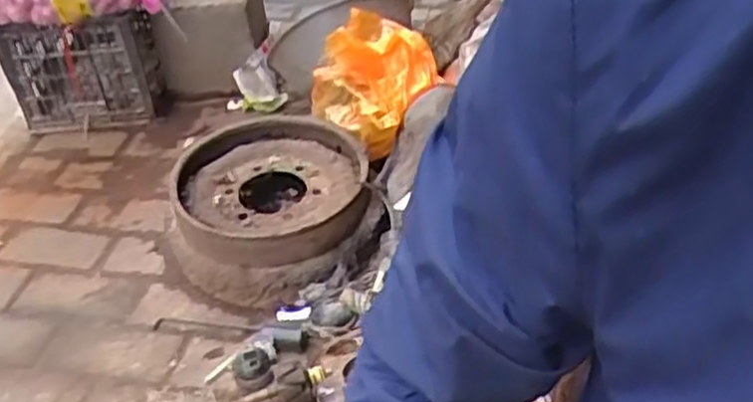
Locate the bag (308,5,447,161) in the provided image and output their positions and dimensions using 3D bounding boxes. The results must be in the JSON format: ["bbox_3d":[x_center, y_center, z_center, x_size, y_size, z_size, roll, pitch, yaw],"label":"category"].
[{"bbox_3d":[-0.001,-0.253,1.588,0.217,0.161,0.235,-29,45,-30],"label":"bag"}]

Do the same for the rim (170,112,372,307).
[{"bbox_3d":[-0.206,0.003,1.594,0.381,0.176,0.452,-3,38,0],"label":"rim"}]

